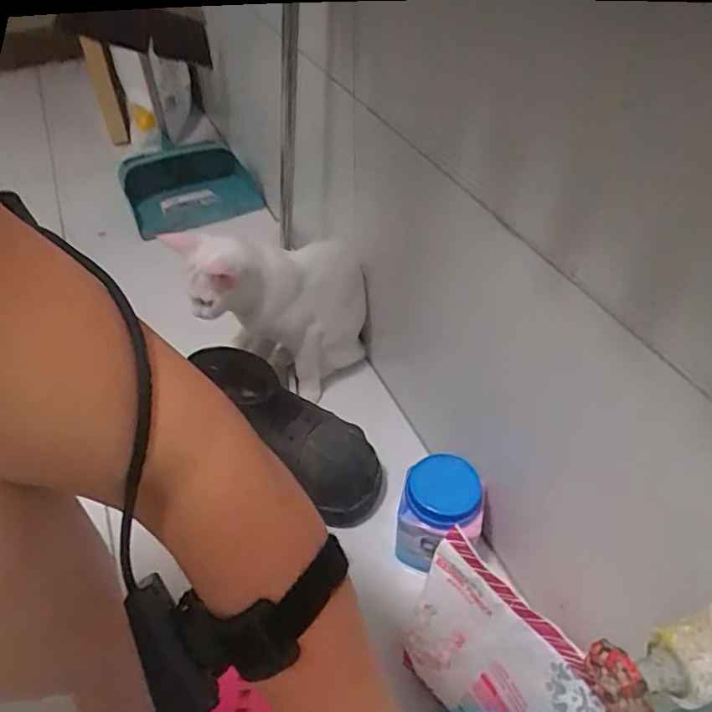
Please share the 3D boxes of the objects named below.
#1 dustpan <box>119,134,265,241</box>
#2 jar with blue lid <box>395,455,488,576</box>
[{"bbox_3d":[-0.325,-0.332,1.141,0.243,0.101,0.205,-23,49,-21],"label":"dustpan"},{"bbox_3d":[0.091,0.172,0.629,0.085,0.108,0.079,-1,45,1],"label":"jar with blue lid"}]

